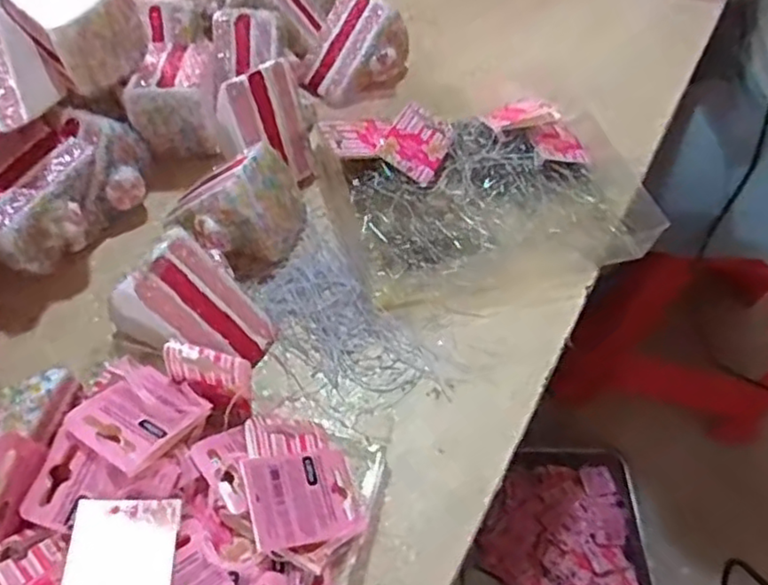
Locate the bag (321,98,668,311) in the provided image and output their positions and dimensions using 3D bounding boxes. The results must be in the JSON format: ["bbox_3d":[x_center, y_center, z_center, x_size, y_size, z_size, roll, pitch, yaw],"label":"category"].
[{"bbox_3d":[0.076,-0.074,0.462,0.217,0.028,0.155,-11,58,-12],"label":"bag"}]

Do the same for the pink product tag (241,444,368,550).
[{"bbox_3d":[-0.039,0.101,0.322,0.061,0.006,0.045,-1,56,-40],"label":"pink product tag"}]

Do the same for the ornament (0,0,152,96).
[{"bbox_3d":[-0.199,-0.174,0.423,0.070,0.059,0.078,-29,63,-22],"label":"ornament"}]

